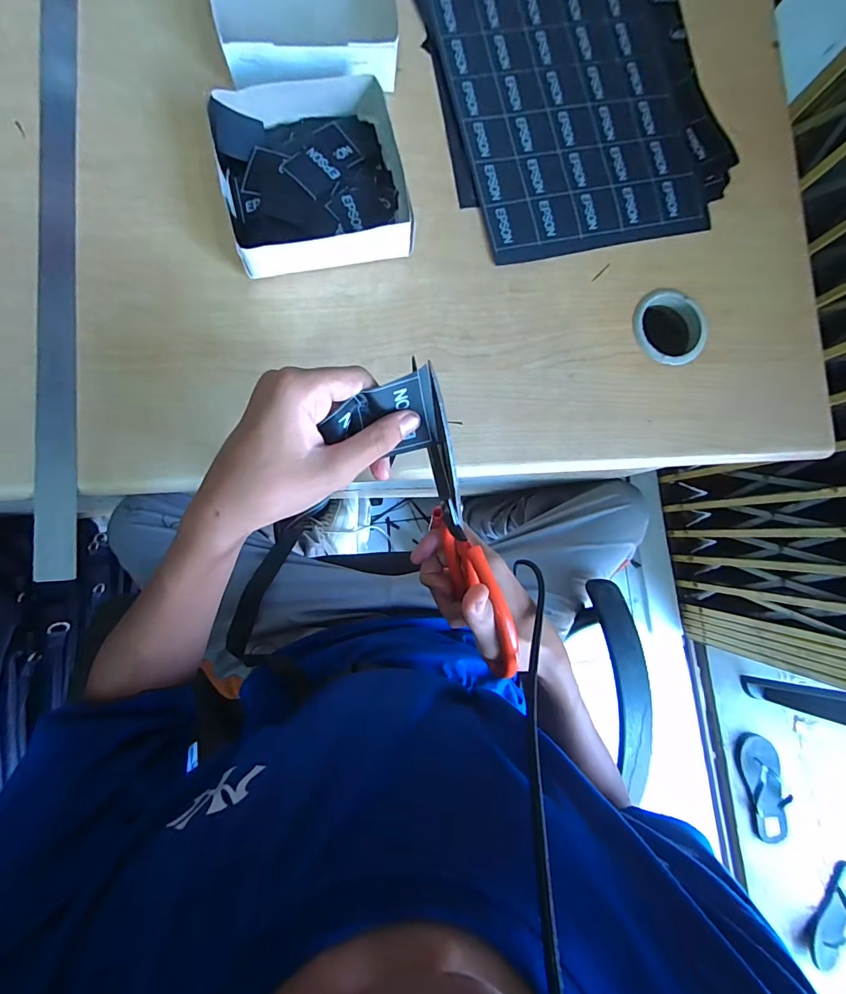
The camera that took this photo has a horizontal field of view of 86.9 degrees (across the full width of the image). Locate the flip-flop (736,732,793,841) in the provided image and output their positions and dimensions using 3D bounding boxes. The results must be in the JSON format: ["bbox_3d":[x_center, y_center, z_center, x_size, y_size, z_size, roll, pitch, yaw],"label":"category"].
[{"bbox_3d":[0.848,0.720,1.105,0.093,0.040,0.243,-12,87,-7],"label":"flip-flop"}]

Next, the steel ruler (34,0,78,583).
[{"bbox_3d":[-0.290,-0.246,0.355,0.029,0.007,0.614,-3,85,-9],"label":"steel ruler"}]

